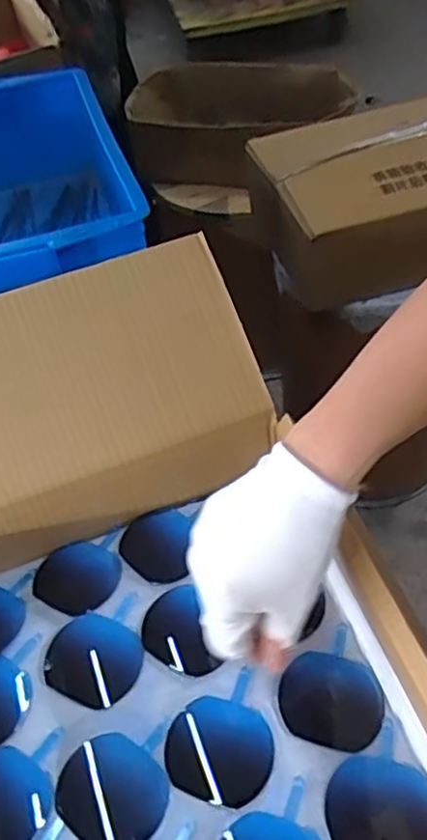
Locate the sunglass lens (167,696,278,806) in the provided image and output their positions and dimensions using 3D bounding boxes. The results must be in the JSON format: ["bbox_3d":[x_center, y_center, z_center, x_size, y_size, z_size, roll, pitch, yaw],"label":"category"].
[{"bbox_3d":[0.004,0.197,0.411,0.062,0.004,0.056,14,52,20],"label":"sunglass lens"}]

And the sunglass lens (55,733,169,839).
[{"bbox_3d":[-0.059,0.216,0.400,0.061,0.005,0.055,30,59,29],"label":"sunglass lens"}]

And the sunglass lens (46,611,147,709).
[{"bbox_3d":[-0.078,0.157,0.454,0.061,0.005,0.055,13,52,19],"label":"sunglass lens"}]

